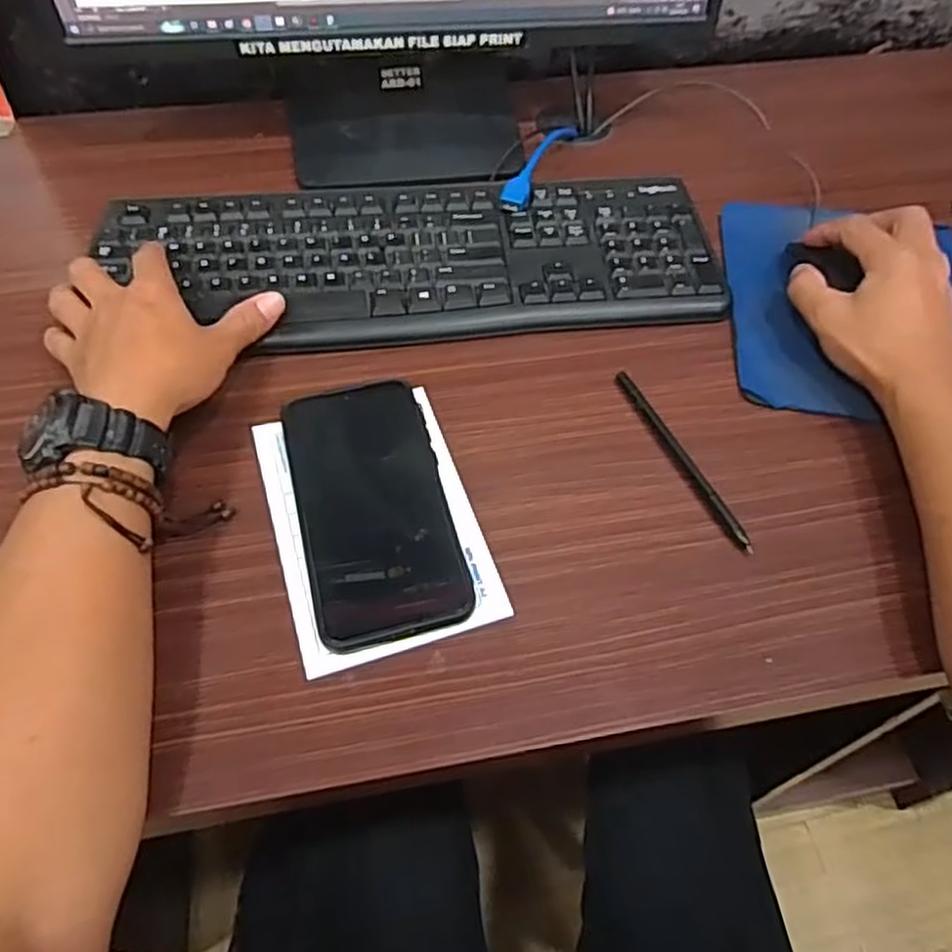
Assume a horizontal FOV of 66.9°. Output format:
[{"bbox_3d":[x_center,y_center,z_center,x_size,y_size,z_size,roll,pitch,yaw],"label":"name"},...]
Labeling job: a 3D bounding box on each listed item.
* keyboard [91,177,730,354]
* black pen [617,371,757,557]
[{"bbox_3d":[-0.045,-0.157,0.513,0.421,0.016,0.165,0,56,-1],"label":"keyboard"},{"bbox_3d":[0.121,-0.013,0.428,0.008,0.009,0.139,-19,58,-14],"label":"black pen"}]

